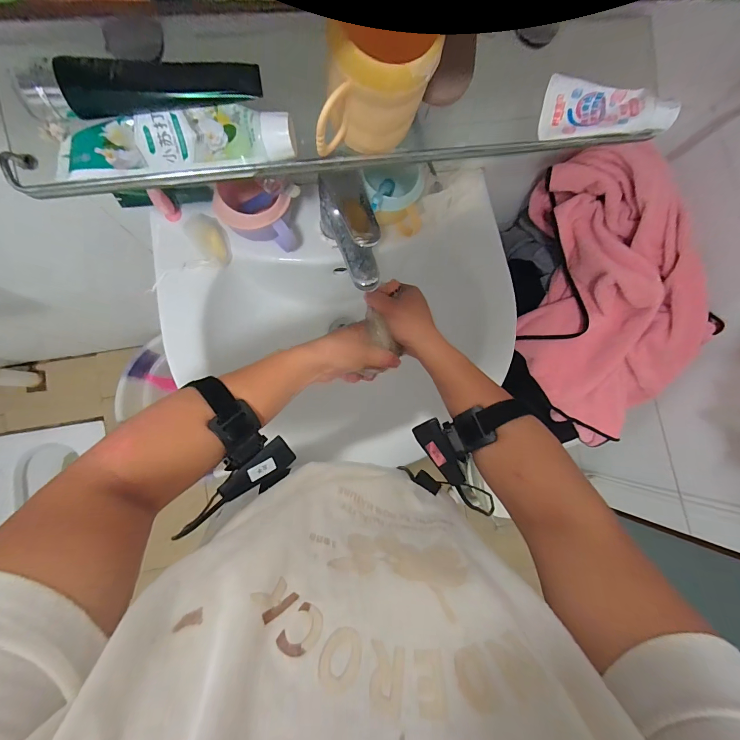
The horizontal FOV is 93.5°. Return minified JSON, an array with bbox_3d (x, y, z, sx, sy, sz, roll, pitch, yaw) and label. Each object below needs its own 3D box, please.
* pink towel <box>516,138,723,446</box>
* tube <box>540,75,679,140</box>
[{"bbox_3d":[0.391,-0.095,0.598,0.222,0.191,0.494,-12,108,-8],"label":"pink towel"},{"bbox_3d":[0.226,-0.246,0.335,0.121,0.027,0.046,6,102,5],"label":"tube"}]

